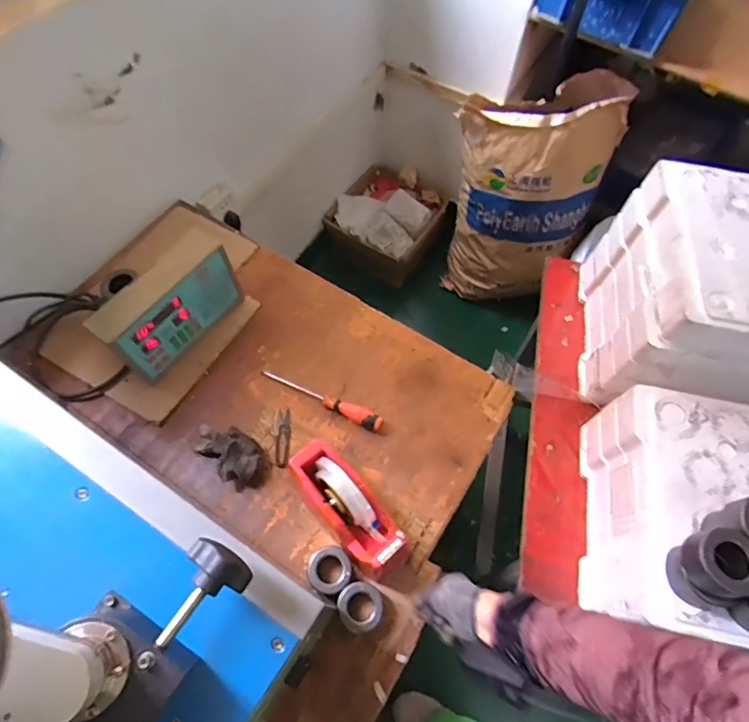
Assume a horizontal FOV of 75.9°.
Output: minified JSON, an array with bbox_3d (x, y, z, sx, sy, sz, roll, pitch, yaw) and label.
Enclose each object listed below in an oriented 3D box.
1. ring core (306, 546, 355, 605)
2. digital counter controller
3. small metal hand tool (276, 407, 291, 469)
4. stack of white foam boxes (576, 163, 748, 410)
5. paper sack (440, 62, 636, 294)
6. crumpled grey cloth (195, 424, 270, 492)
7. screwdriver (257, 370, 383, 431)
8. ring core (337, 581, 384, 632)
[{"bbox_3d":[-0.063,0.295,0.674,0.064,0.040,0.064,1,63,-3],"label":"ring core"},{"bbox_3d":[-0.334,-0.086,0.791,0.073,0.164,0.229,35,66,14],"label":"digital counter controller"},{"bbox_3d":[-0.149,0.124,0.778,0.023,0.005,0.095,-2,63,-4],"label":"small metal hand tool"},{"bbox_3d":[0.560,-0.070,0.716,0.388,0.237,0.301,11,63,2],"label":"stack of white foam boxes"},{"bbox_3d":[0.445,-0.522,1.435,0.397,0.611,0.400,23,64,9],"label":"paper sack"},{"bbox_3d":[-0.219,0.141,0.739,0.077,0.066,0.120,-40,72,-20],"label":"crumpled grey cloth"},{"bbox_3d":[-0.089,0.058,0.797,0.223,0.027,0.026,26,64,10],"label":"screwdriver"},{"bbox_3d":[-0.018,0.335,0.657,0.058,0.031,0.060,1,63,-3],"label":"ring core"}]

